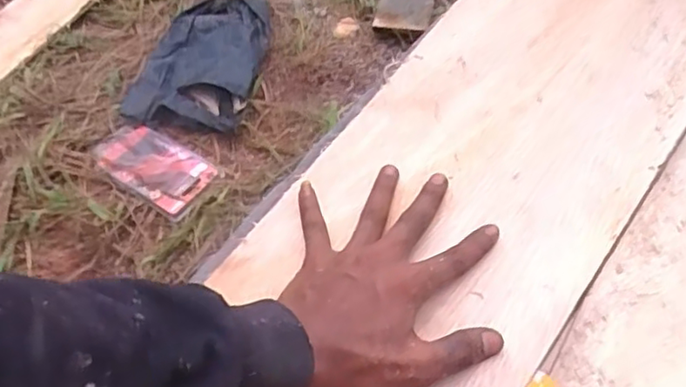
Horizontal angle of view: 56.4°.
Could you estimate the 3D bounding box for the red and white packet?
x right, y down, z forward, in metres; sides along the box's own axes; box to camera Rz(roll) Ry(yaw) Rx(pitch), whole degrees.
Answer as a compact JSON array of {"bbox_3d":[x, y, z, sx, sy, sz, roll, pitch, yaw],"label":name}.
[{"bbox_3d":[-0.223,-0.032,0.746,0.155,0.019,0.078,29,64,21],"label":"red and white packet"}]

